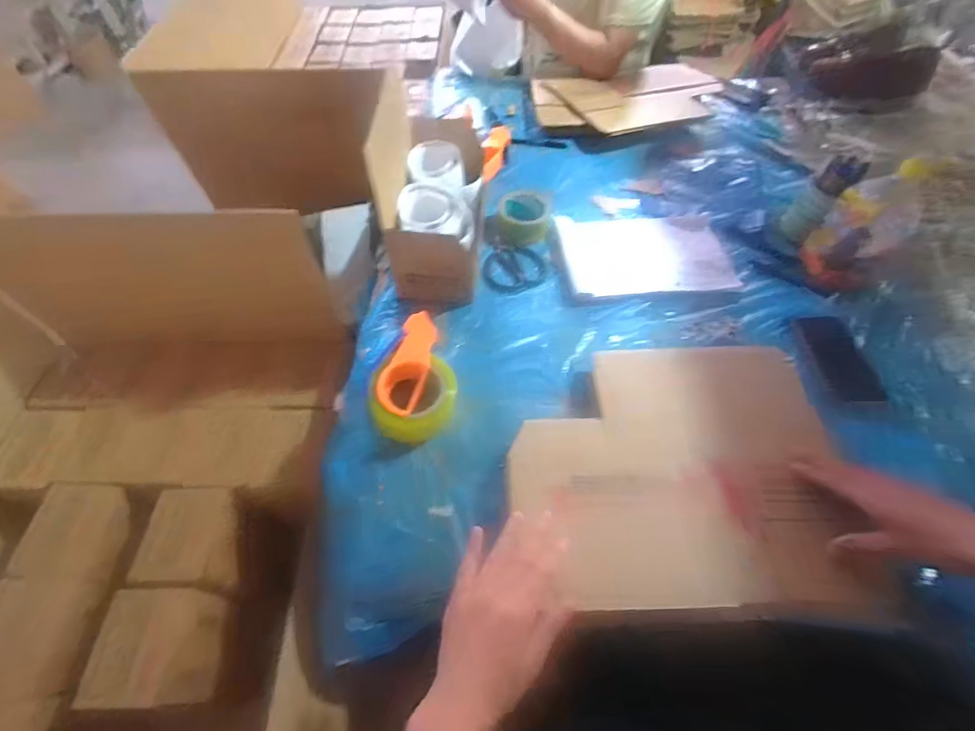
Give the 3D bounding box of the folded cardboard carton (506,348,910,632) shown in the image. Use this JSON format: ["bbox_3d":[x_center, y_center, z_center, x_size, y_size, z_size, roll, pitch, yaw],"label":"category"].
[{"bbox_3d":[0.218,0.122,0.539,0.365,0.065,0.304,0,56,1],"label":"folded cardboard carton"}]

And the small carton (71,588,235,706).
[{"bbox_3d":[-0.414,0.360,0.592,0.112,0.098,0.125,-1,56,0],"label":"small carton"}]

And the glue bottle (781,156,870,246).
[{"bbox_3d":[0.569,-0.284,0.788,0.076,0.148,0.067,-12,53,-36],"label":"glue bottle"}]

